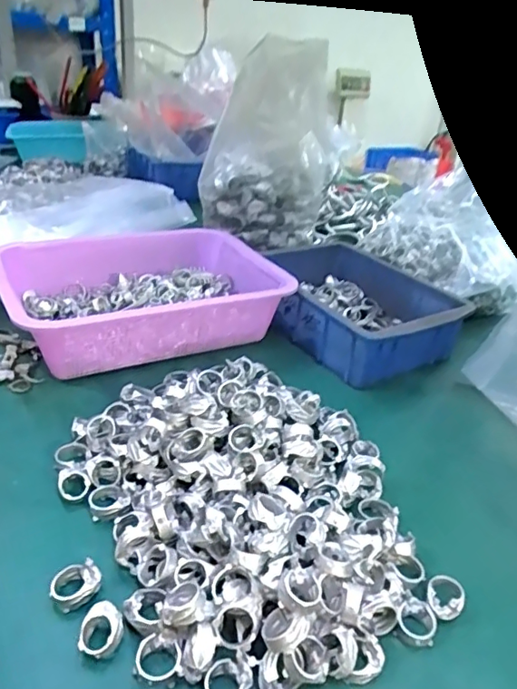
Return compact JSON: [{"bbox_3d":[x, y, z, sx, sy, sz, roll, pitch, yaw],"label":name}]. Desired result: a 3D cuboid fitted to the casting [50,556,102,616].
[{"bbox_3d":[-0.114,0.151,0.333,0.030,0.019,0.023,-14,35,-28],"label":"casting"}]

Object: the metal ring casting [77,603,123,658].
[{"bbox_3d":[-0.091,0.167,0.309,0.023,0.017,0.026,7,31,4],"label":"metal ring casting"}]

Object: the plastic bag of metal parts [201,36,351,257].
[{"bbox_3d":[0.035,-0.312,0.820,0.177,0.260,0.248,12,31,10],"label":"plastic bag of metal parts"}]

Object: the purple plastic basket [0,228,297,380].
[{"bbox_3d":[-0.132,-0.063,0.630,0.308,0.075,0.238,-17,37,-32],"label":"purple plastic basket"}]

